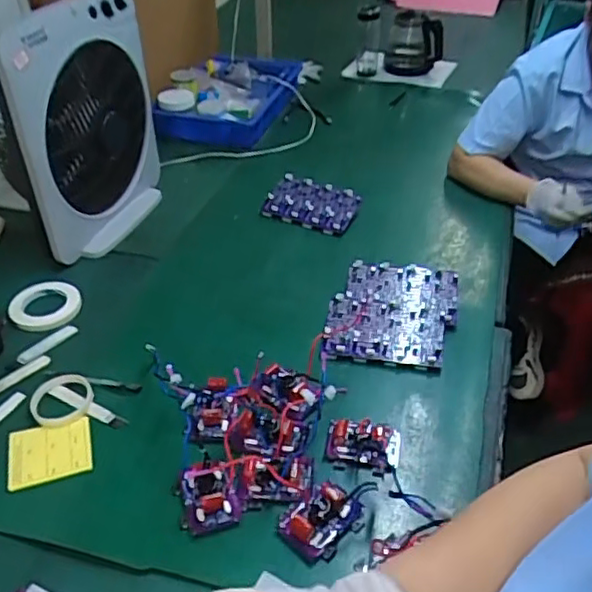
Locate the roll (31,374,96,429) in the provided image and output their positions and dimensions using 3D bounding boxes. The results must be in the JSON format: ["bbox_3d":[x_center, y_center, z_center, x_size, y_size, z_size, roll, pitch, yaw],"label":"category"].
[{"bbox_3d":[-0.344,0.152,0.936,0.089,0.010,0.095,0,39,0],"label":"roll"}]

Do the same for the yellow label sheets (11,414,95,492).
[{"bbox_3d":[-0.339,0.213,0.877,0.109,0.011,0.102,-11,41,-12],"label":"yellow label sheets"}]

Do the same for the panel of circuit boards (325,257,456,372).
[{"bbox_3d":[0.162,0.027,1.061,0.202,0.039,0.225,8,40,11],"label":"panel of circuit boards"}]

